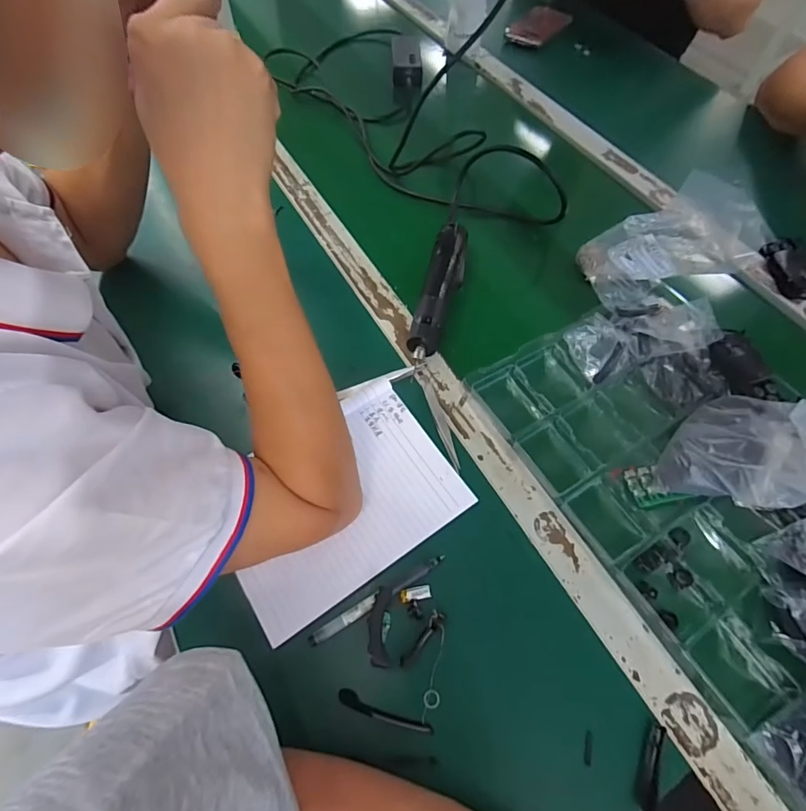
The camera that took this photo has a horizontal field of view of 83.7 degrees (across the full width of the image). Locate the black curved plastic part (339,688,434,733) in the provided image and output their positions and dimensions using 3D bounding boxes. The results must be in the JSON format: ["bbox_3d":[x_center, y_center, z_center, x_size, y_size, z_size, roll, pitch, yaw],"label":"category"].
[{"bbox_3d":[-0.013,0.229,0.334,0.073,0.004,0.011,17,60,7],"label":"black curved plastic part"}]

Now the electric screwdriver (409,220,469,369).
[{"bbox_3d":[0.044,-0.133,0.530,0.041,0.033,0.205,12,59,5],"label":"electric screwdriver"}]

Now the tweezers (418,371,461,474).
[{"bbox_3d":[0.038,0.012,0.457,0.014,0.008,0.118,-11,60,-9],"label":"tweezers"}]

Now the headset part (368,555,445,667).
[{"bbox_3d":[-0.003,0.160,0.369,0.034,0.010,0.096,26,61,12],"label":"headset part"}]

